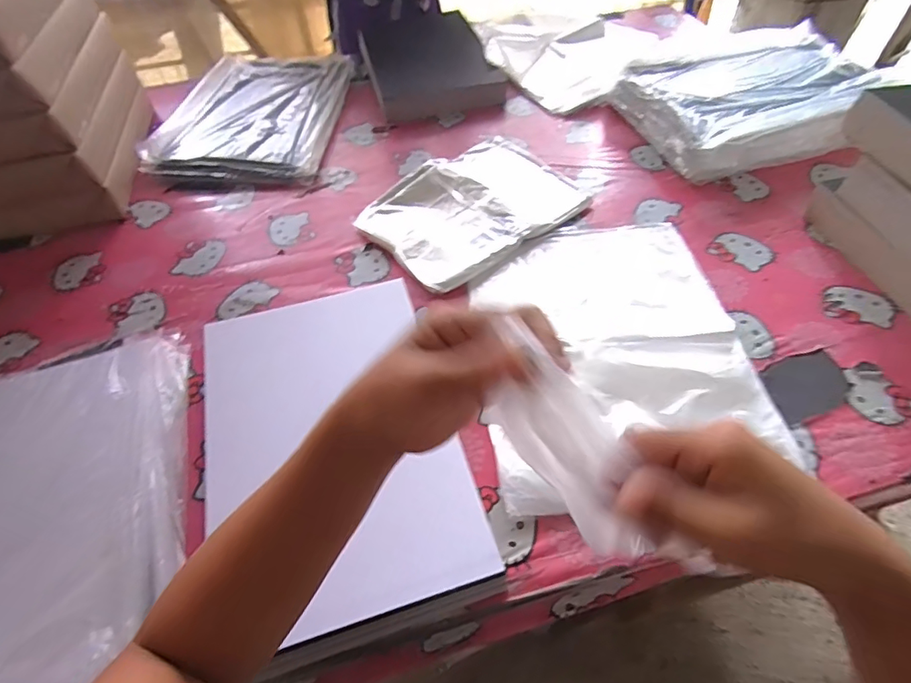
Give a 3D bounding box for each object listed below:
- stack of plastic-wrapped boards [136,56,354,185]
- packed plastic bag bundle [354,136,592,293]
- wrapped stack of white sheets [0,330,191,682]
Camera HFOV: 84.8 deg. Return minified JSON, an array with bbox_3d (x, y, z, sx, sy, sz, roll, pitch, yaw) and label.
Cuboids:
[{"bbox_3d":[-0.390,-0.445,0.991,0.316,0.072,0.418,0,49,7],"label":"stack of plastic-wrapped boards"},{"bbox_3d":[0.027,-0.221,0.793,0.327,0.046,0.236,-34,53,-22],"label":"packed plastic bag bundle"},{"bbox_3d":[-0.448,0.181,0.513,0.326,0.040,0.414,-19,49,-9],"label":"wrapped stack of white sheets"}]

